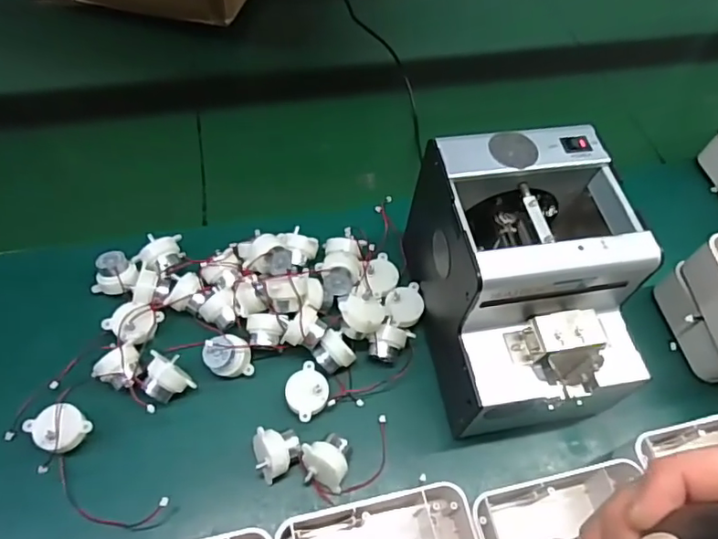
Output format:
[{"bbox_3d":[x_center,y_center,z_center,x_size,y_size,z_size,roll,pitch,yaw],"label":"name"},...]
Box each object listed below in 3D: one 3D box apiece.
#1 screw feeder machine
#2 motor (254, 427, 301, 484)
[{"bbox_3d":[0.123,0.010,0.410,0.125,0.148,0.168,-7,56,-9],"label":"screw feeder machine"},{"bbox_3d":[-0.061,0.134,0.397,0.031,0.030,0.038,1,75,-26],"label":"motor"}]

